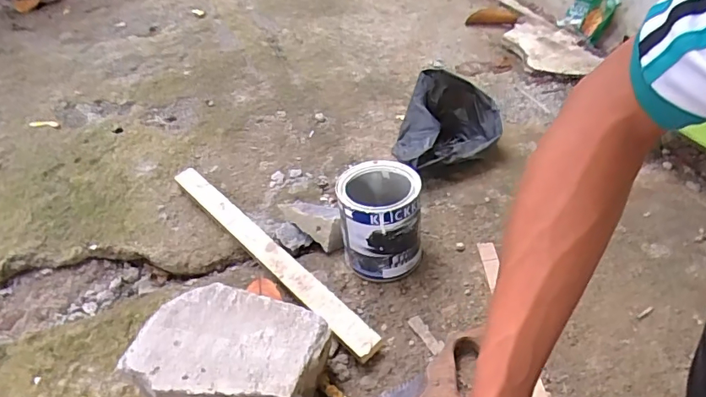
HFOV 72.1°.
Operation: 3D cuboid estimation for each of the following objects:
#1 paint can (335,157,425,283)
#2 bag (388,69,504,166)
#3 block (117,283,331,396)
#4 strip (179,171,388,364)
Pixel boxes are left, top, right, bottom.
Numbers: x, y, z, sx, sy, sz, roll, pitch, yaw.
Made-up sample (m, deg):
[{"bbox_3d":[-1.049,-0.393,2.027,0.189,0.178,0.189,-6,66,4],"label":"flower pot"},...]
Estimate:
[{"bbox_3d":[0.038,0.031,0.671,0.109,0.130,0.112,-1,42,1],"label":"paint can"},{"bbox_3d":[0.169,-0.121,0.847,0.156,0.121,0.176,13,44,16],"label":"bag"},{"bbox_3d":[-0.135,0.183,0.547,0.196,0.081,0.148,14,45,17],"label":"block"},{"bbox_3d":[-0.131,0.069,0.701,0.037,0.015,0.456,-35,50,-26],"label":"strip"}]

